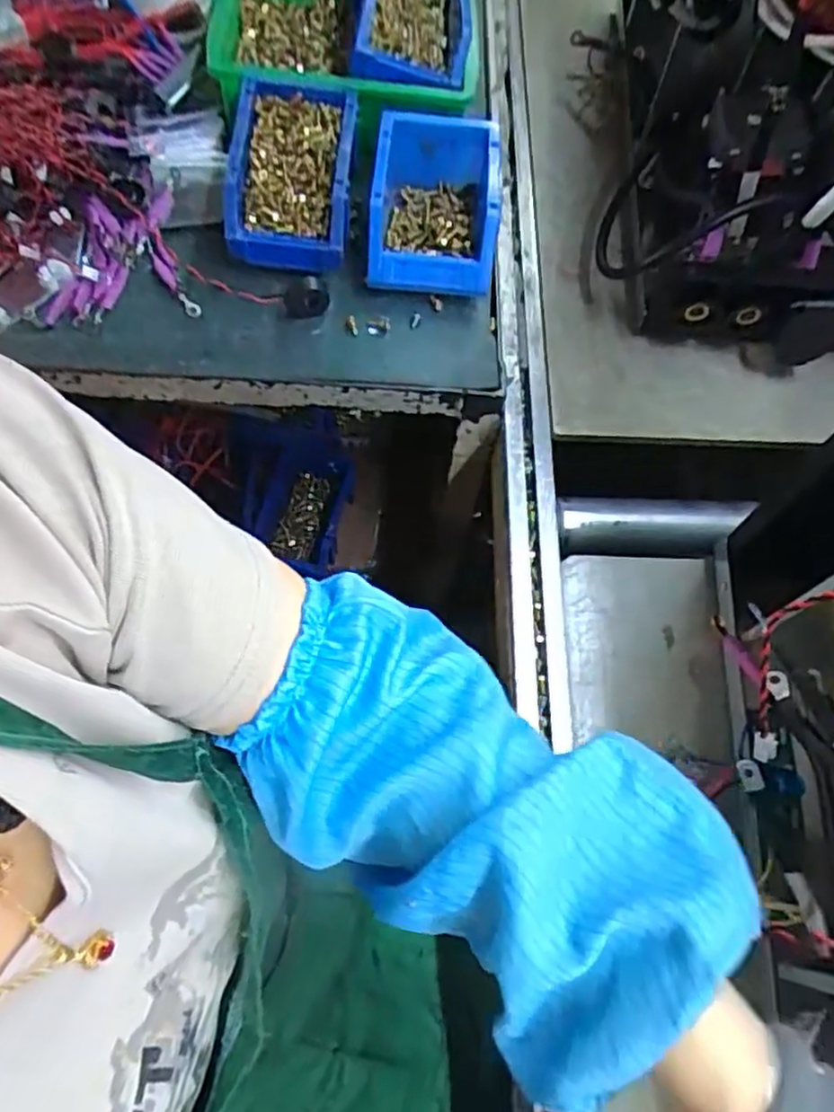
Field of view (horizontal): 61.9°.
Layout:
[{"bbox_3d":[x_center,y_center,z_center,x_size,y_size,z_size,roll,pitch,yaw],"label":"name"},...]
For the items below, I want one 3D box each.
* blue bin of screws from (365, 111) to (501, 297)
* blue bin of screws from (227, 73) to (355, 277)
[{"bbox_3d":[0.016,-0.314,0.628,0.110,0.068,0.151,5,67,-1],"label":"blue bin of screws"},{"bbox_3d":[-0.112,-0.346,0.627,0.104,0.068,0.172,4,79,-6],"label":"blue bin of screws"}]

